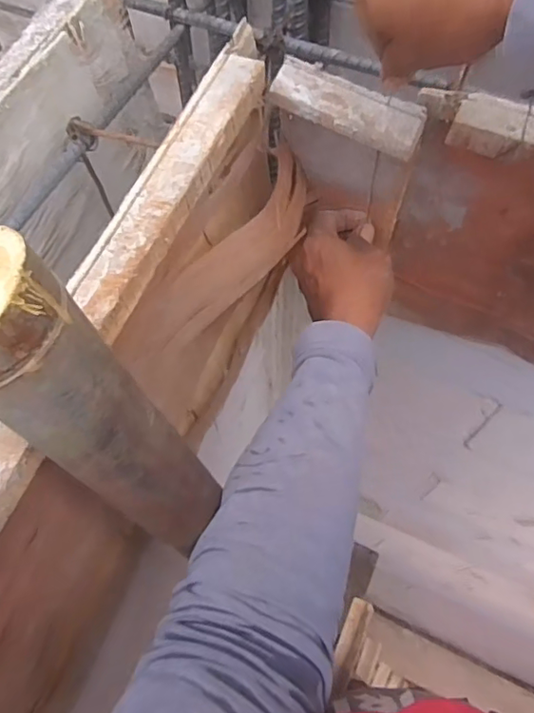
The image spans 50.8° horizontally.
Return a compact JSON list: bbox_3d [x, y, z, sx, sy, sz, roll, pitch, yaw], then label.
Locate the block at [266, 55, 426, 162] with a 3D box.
[{"bbox_3d":[0.057,-0.179,0.405,0.113,0.018,0.037,27,68,13],"label":"block"}]

